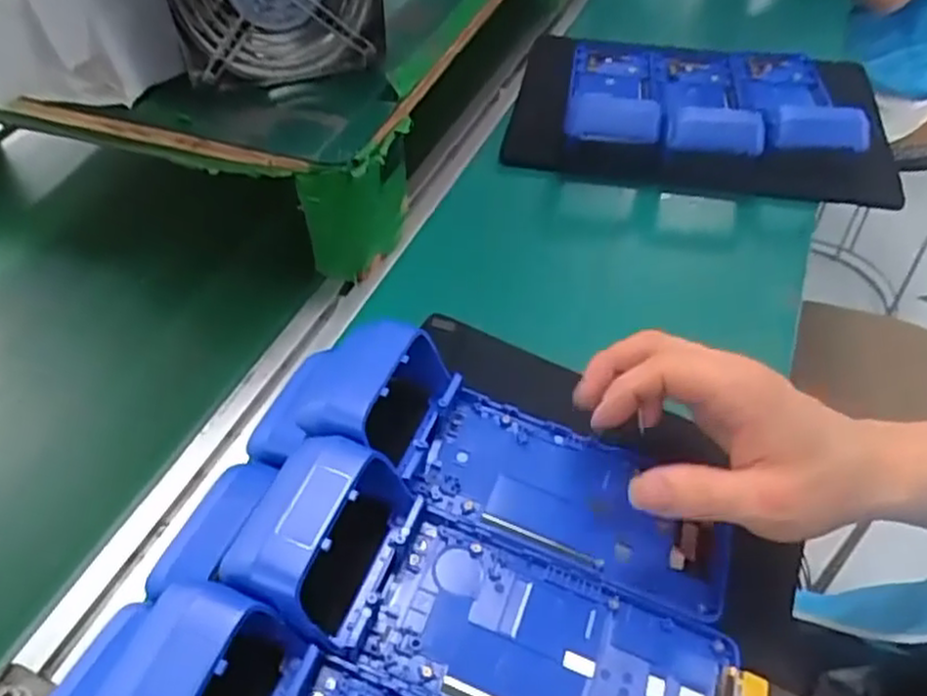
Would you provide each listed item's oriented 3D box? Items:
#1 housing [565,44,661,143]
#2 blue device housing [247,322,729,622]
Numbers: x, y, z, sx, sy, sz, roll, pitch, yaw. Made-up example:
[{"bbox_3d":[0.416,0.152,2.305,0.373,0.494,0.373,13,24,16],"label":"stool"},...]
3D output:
[{"bbox_3d":[0.142,-0.253,0.694,0.083,0.035,0.217,7,39,3],"label":"housing"},{"bbox_3d":[0.016,0.054,0.381,0.242,0.071,0.093,15,50,16],"label":"blue device housing"}]

